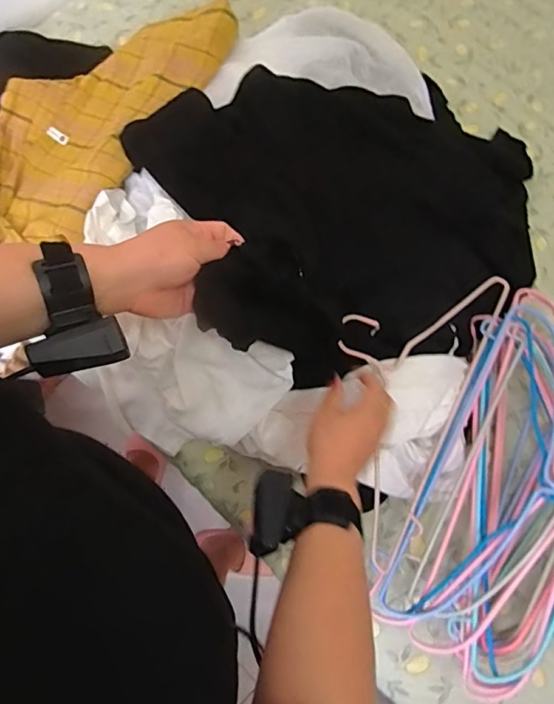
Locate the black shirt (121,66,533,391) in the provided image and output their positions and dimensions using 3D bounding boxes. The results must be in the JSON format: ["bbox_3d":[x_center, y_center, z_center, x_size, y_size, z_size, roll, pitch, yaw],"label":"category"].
[{"bbox_3d":[0.125,-0.201,0.649,0.571,0.241,0.425,-15,78,-2],"label":"black shirt"}]

